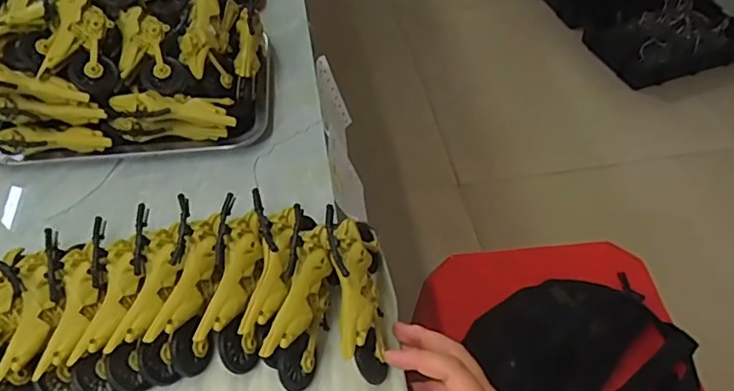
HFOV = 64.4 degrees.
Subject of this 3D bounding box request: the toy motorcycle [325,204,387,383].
[{"bbox_3d":[-0.008,0.067,0.396,0.038,0.069,0.104,-3,49,-1],"label":"toy motorcycle"}]

